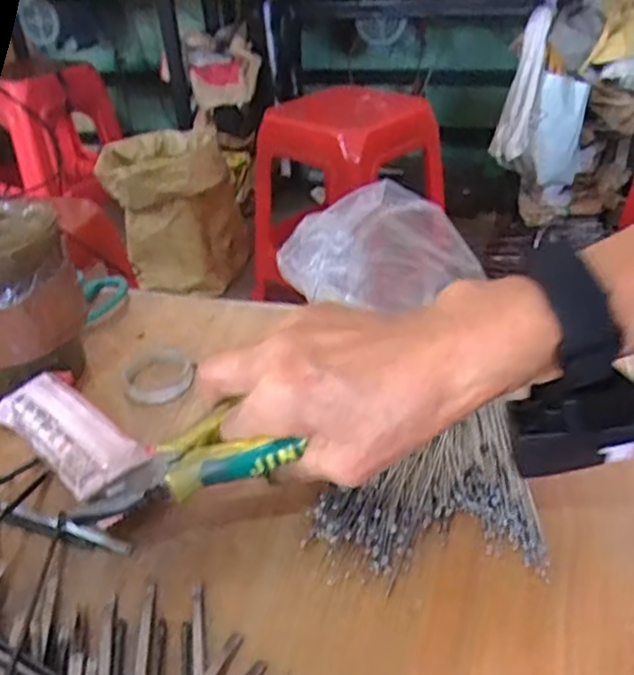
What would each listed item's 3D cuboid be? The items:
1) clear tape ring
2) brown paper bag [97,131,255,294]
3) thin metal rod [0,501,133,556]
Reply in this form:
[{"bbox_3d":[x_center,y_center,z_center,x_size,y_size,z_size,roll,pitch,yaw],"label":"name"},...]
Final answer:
[{"bbox_3d":[-0.104,0.023,0.437,0.045,0.009,0.055,-6,34,-4],"label":"clear tape ring"},{"bbox_3d":[-0.366,-0.331,1.753,0.340,0.342,0.332,-11,34,-10],"label":"brown paper bag"},{"bbox_3d":[-0.180,0.088,0.355,0.189,0.006,0.012,9,36,19],"label":"thin metal rod"}]

